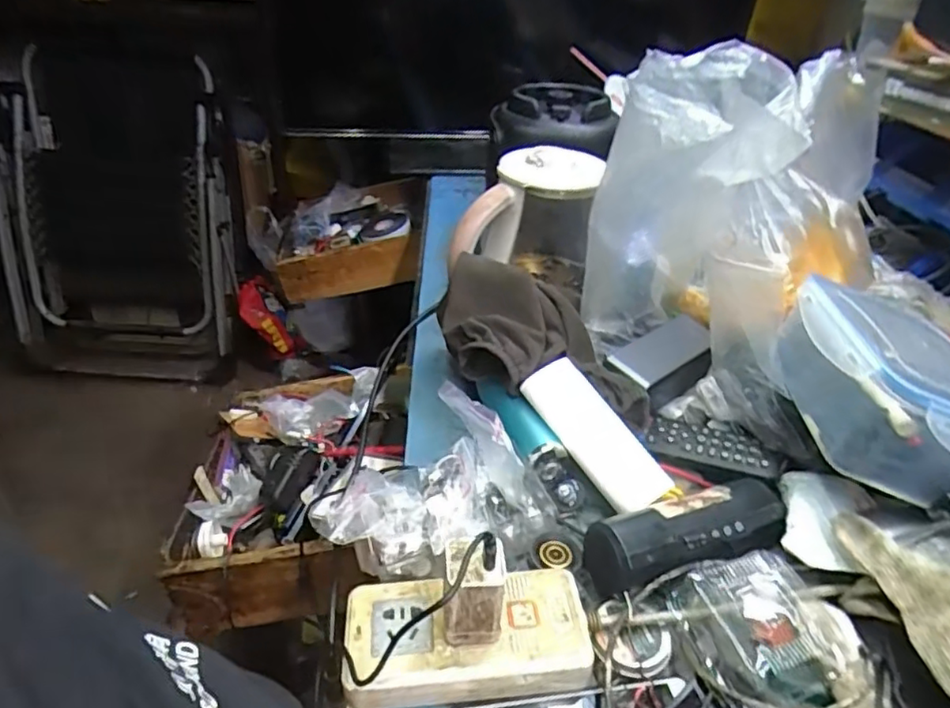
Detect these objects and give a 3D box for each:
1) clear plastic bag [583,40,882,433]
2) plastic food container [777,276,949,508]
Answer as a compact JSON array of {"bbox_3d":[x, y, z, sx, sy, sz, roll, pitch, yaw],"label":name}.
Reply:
[{"bbox_3d":[0.243,-0.128,0.565,0.204,0.239,0.249,23,38,25],"label":"clear plastic bag"},{"bbox_3d":[0.310,0.016,0.456,0.125,0.079,0.191,10,34,9],"label":"plastic food container"}]

